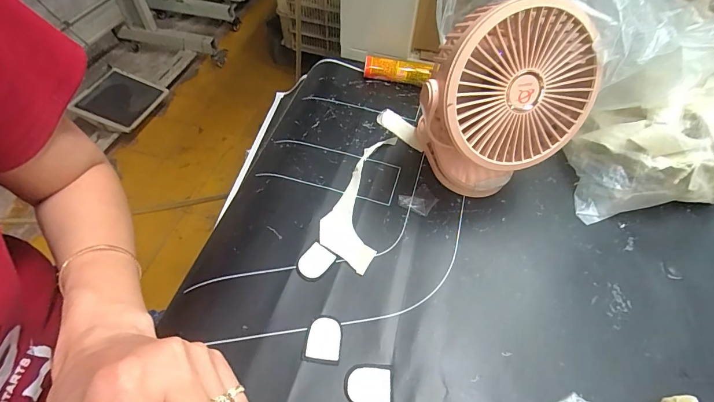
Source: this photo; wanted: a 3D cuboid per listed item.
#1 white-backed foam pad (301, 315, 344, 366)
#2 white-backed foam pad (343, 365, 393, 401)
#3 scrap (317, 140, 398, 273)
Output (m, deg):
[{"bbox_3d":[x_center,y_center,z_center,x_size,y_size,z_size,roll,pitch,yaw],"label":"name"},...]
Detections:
[{"bbox_3d":[-0.025,0.104,0.272,0.026,0.004,0.033,8,53,3],"label":"white-backed foam pad"},{"bbox_3d":[0.008,0.129,0.255,0.034,0.004,0.027,3,53,0],"label":"white-backed foam pad"},{"bbox_3d":[0.005,-0.008,0.353,0.052,0.009,0.154,14,54,8],"label":"scrap"}]

